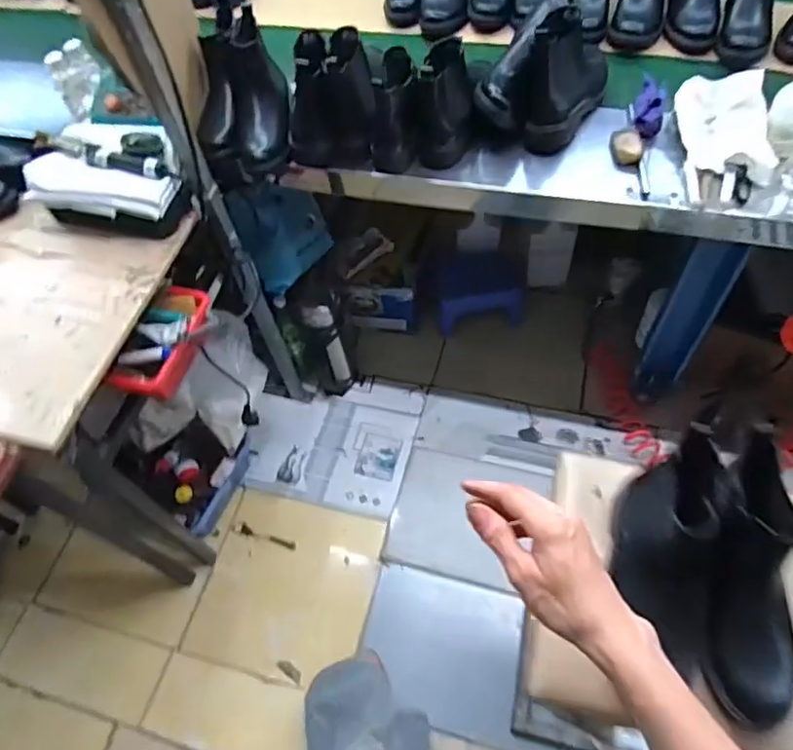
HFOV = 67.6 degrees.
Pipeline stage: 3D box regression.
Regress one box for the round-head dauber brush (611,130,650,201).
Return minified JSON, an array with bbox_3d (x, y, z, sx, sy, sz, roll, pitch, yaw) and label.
[{"bbox_3d":[0.386,-0.341,0.959,0.043,0.027,0.141,-11,69,-3],"label":"round-head dauber brush"}]

